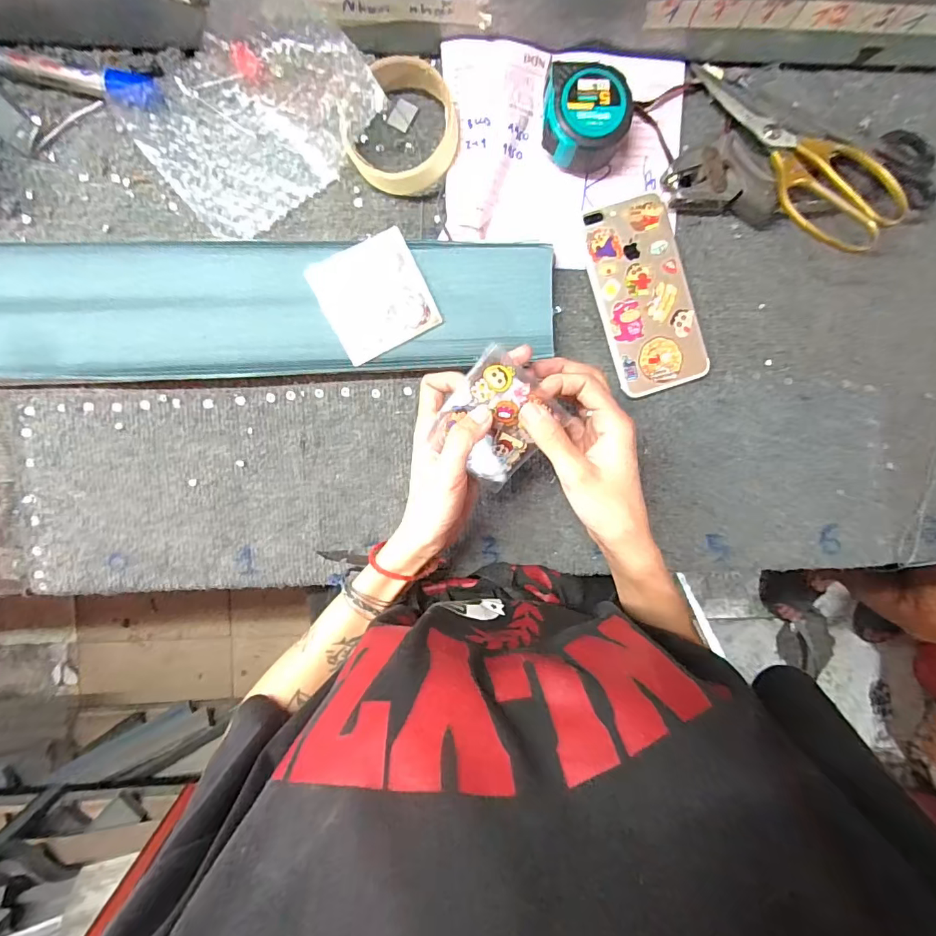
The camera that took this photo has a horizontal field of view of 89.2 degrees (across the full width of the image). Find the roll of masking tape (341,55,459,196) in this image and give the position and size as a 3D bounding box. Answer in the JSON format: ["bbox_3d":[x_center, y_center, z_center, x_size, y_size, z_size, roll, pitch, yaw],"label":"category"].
[{"bbox_3d":[-0.050,-0.254,0.358,0.083,0.034,0.078,0,95,-3],"label":"roll of masking tape"}]

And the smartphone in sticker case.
[{"bbox_3d":[0.144,-0.140,0.391,0.074,0.009,0.153,-18,96,-2],"label":"smartphone in sticker case"}]

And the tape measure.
[{"bbox_3d":[0.090,-0.264,0.362,0.066,0.039,0.062,2,95,-4],"label":"tape measure"}]

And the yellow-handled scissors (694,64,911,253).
[{"bbox_3d":[0.254,-0.251,0.374,0.078,0.021,0.194,-41,83,1],"label":"yellow-handled scissors"}]

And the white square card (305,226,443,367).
[{"bbox_3d":[-0.070,-0.128,0.357,0.076,0.005,0.076,-28,107,-5],"label":"white square card"}]

